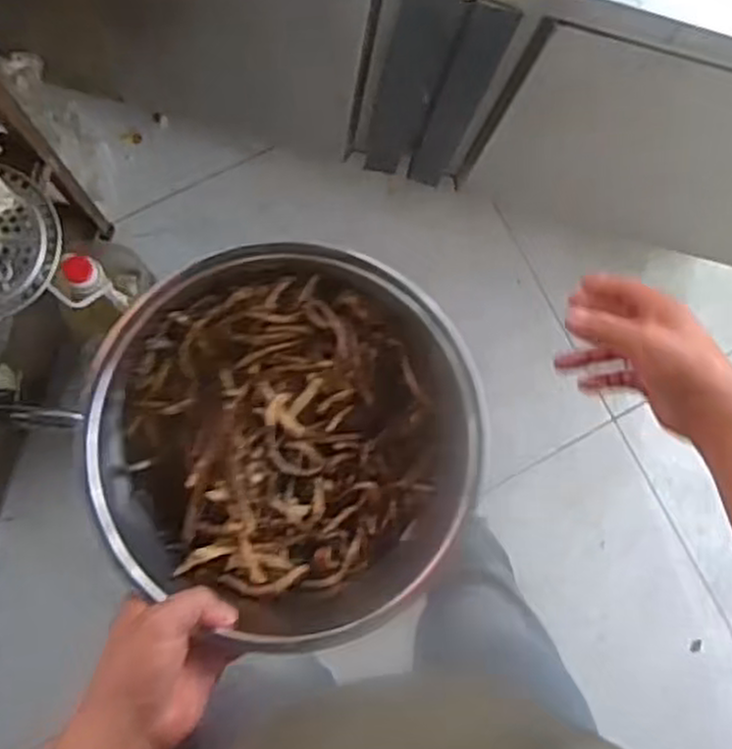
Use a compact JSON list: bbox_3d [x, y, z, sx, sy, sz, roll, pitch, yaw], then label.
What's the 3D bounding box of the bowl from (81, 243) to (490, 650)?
[{"bbox_3d":[-0.054,0.052,0.531,0.247,0.080,0.267,1,84,-6],"label":"bowl"}]

